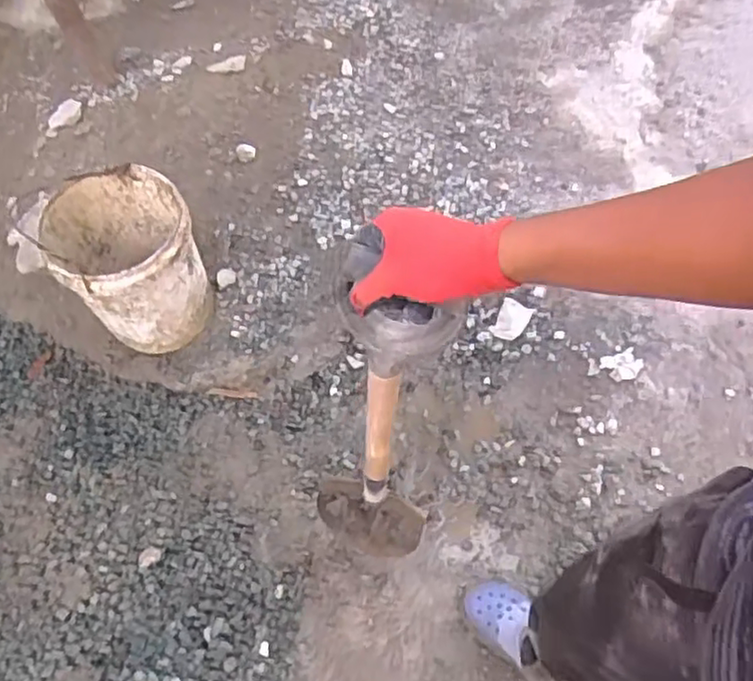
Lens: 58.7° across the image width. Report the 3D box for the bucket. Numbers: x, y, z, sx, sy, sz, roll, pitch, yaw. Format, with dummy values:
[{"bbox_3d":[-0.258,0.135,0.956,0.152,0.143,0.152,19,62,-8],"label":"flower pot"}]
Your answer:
[{"bbox_3d":[-0.550,-0.171,1.551,0.287,0.360,0.287,-5,57,8],"label":"bucket"}]

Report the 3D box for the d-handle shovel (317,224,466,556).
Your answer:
[{"bbox_3d":[0.001,0.190,1.021,0.201,1.054,0.075,18,64,6],"label":"d-handle shovel"}]

